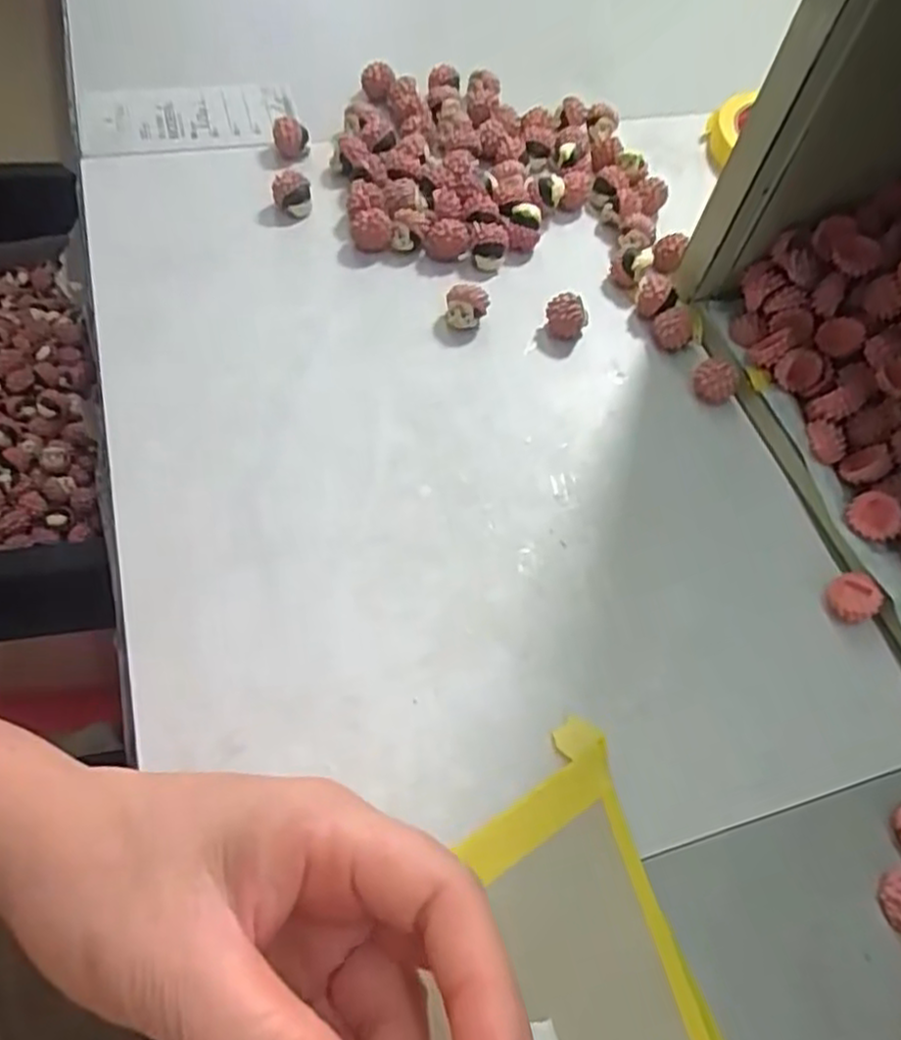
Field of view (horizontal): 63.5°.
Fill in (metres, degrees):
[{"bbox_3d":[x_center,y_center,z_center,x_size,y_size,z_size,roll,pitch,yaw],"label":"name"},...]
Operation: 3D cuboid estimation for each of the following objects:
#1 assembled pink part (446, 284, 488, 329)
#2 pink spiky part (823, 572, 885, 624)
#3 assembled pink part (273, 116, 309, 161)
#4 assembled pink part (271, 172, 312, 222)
[{"bbox_3d":[0.008,-0.101,0.351,0.019,0.020,0.014,6,59,-4],"label":"assembled pink part"},{"bbox_3d":[0.162,0.031,0.292,0.018,0.010,0.020,-27,66,-21],"label":"pink spiky part"},{"bbox_3d":[-0.090,-0.217,0.412,0.018,0.023,0.017,-9,60,-10],"label":"assembled pink part"},{"bbox_3d":[-0.084,-0.173,0.386,0.019,0.020,0.014,-13,62,-14],"label":"assembled pink part"}]

